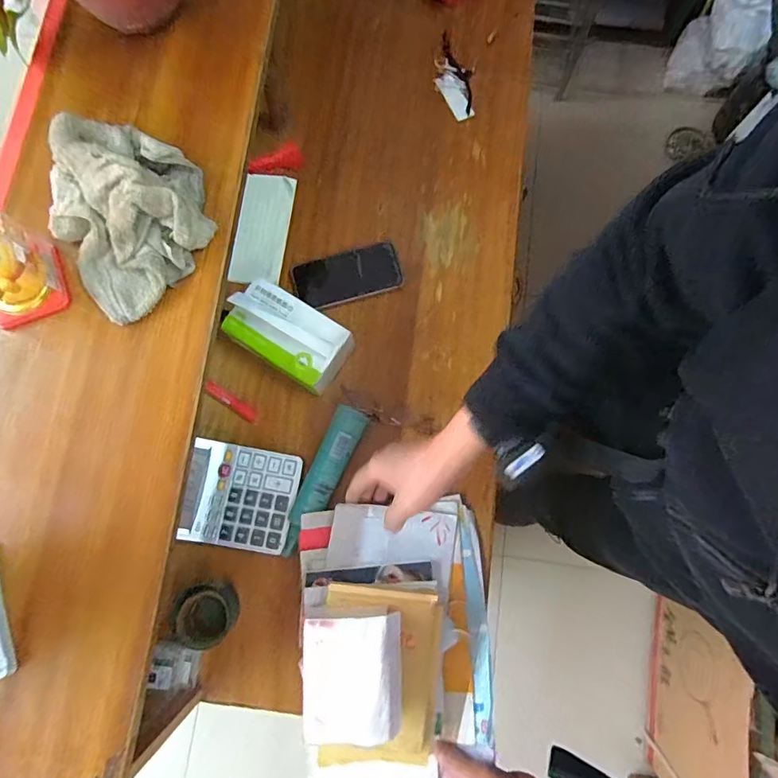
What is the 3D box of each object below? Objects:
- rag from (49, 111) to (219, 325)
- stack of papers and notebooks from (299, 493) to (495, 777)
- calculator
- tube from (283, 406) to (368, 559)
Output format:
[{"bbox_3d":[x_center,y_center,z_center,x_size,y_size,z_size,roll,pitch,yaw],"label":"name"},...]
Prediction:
[{"bbox_3d":[-0.285,-0.197,0.498,0.166,0.062,0.204,-44,81,-7],"label":"rag"},{"bbox_3d":[0.006,0.296,0.566,0.224,0.127,0.302,-5,79,0],"label":"stack of papers and notebooks"},{"bbox_3d":[-0.197,0.142,0.644,0.139,0.027,0.130,10,79,3],"label":"calculator"},{"bbox_3d":[-0.088,0.120,0.645,0.047,0.035,0.211,22,80,5],"label":"tube"}]

